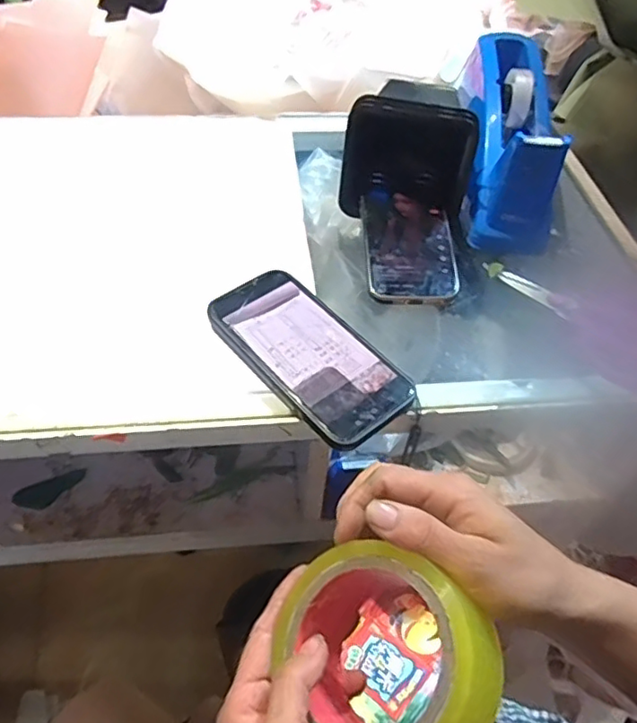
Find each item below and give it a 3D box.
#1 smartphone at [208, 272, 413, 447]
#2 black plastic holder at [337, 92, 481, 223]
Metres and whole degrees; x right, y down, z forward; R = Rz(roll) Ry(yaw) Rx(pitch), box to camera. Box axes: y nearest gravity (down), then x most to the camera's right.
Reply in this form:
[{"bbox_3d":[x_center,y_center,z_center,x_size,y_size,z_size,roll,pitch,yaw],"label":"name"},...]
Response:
[{"bbox_3d":[-0.009,-0.008,0.422,0.079,0.008,0.159,-34,61,-27],"label":"smartphone"},{"bbox_3d":[0.074,-0.170,0.497,0.105,0.092,0.021,8,42,6],"label":"black plastic holder"}]

